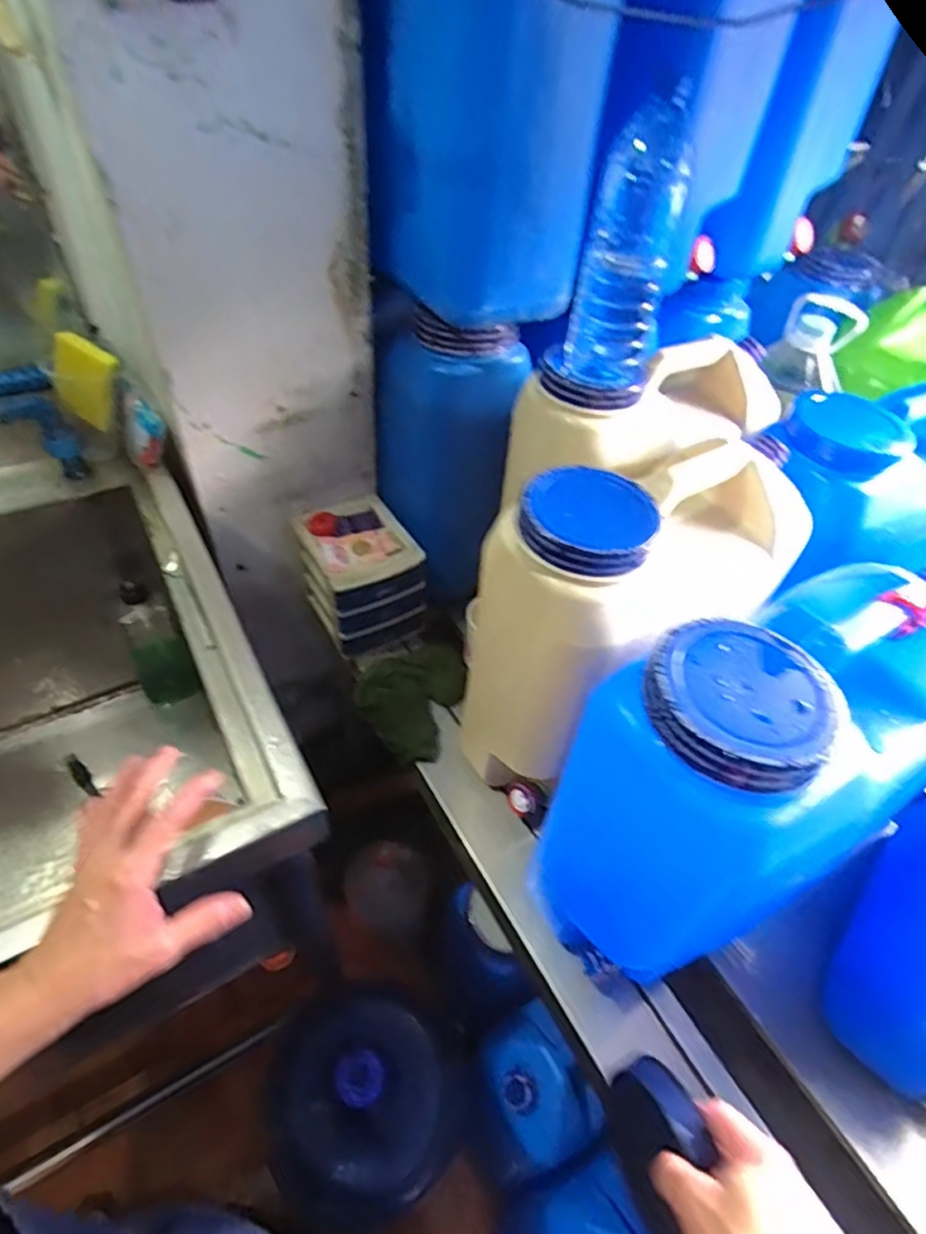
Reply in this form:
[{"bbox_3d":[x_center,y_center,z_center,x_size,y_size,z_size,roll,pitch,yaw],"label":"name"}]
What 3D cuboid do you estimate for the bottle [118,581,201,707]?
[{"bbox_3d":[-0.490,0.042,0.999,0.088,0.251,0.068,-24,54,-24],"label":"bottle"}]

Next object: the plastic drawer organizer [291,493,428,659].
[{"bbox_3d":[-0.149,-0.058,0.938,0.137,0.163,0.161,-20,52,-21],"label":"plastic drawer organizer"}]

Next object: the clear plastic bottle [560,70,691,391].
[{"bbox_3d":[0.156,-0.347,0.610,0.082,0.231,0.068,7,47,2],"label":"clear plastic bottle"}]

